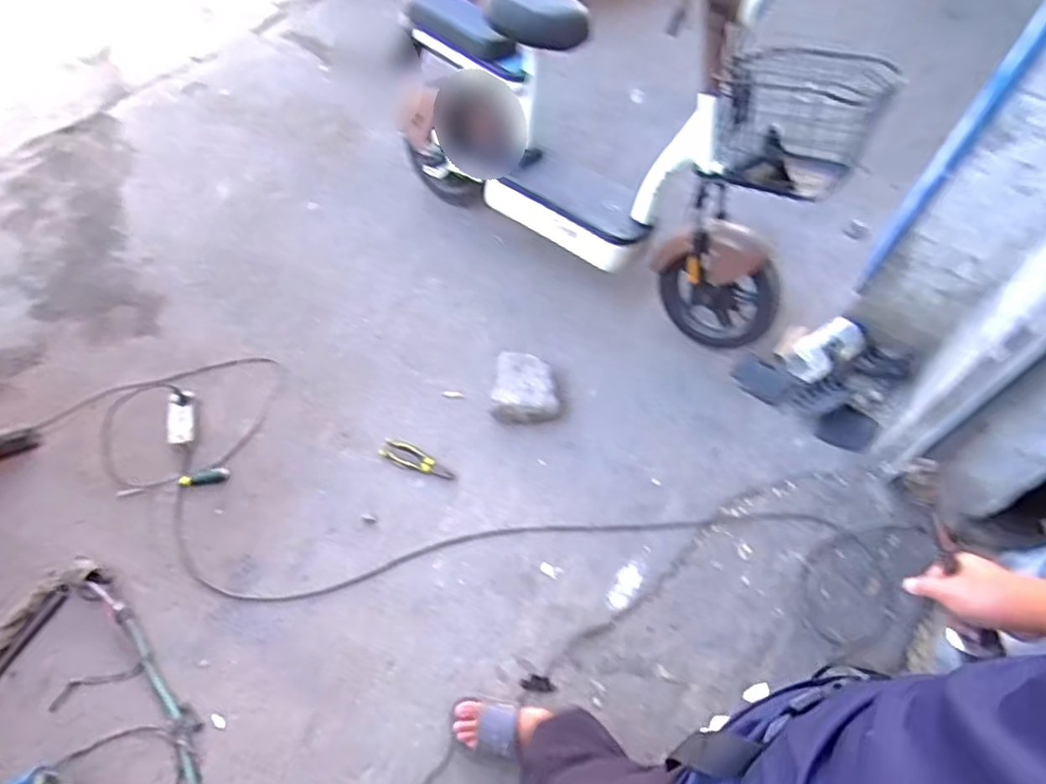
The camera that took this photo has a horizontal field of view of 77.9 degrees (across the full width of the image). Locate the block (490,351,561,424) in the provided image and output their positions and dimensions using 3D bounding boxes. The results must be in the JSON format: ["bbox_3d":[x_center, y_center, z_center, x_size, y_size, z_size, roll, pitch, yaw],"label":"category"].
[{"bbox_3d":[0.008,-0.015,1.755,0.174,0.073,0.214,4,58,-1],"label":"block"}]

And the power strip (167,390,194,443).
[{"bbox_3d":[-0.878,0.063,1.660,0.063,0.029,0.150,-10,59,-10],"label":"power strip"}]

